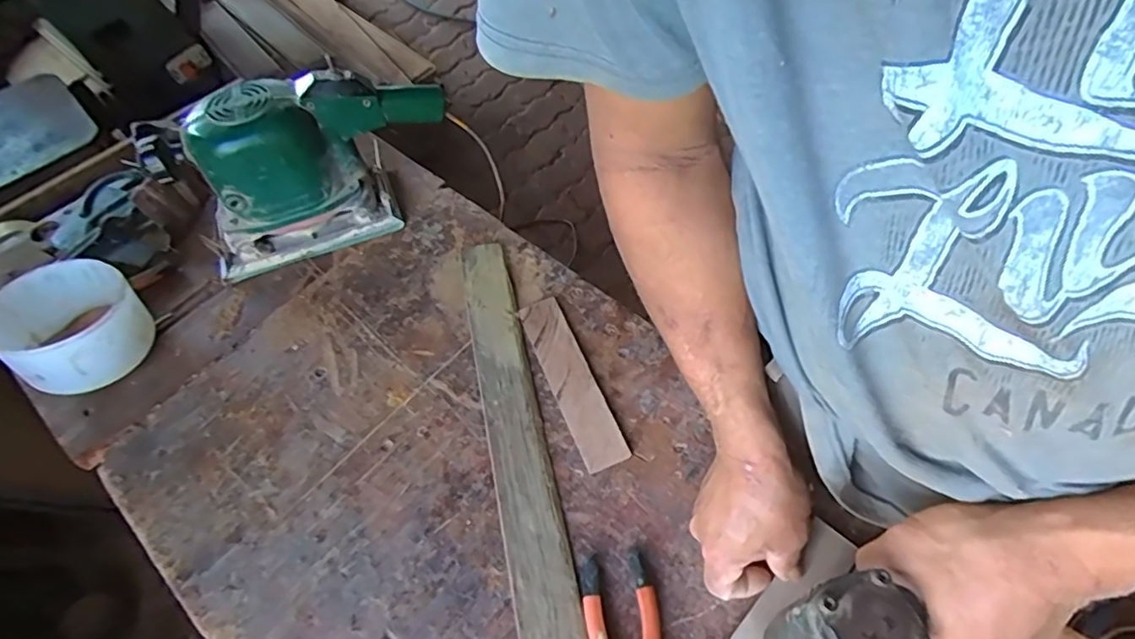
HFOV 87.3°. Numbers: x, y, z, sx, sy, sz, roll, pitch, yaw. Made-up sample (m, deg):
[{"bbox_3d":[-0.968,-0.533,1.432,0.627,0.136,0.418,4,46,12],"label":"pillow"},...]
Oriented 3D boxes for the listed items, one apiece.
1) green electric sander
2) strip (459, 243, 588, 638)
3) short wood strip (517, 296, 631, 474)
[{"bbox_3d":[-0.274,-0.180,0.660,0.290,0.169,0.113,-20,60,-8],"label":"green electric sander"},{"bbox_3d":[-0.028,0.188,0.508,0.053,0.017,0.636,-13,59,-4],"label":"strip"},{"bbox_3d":[0.003,0.058,0.590,0.043,0.009,0.190,-21,60,-9],"label":"short wood strip"}]

